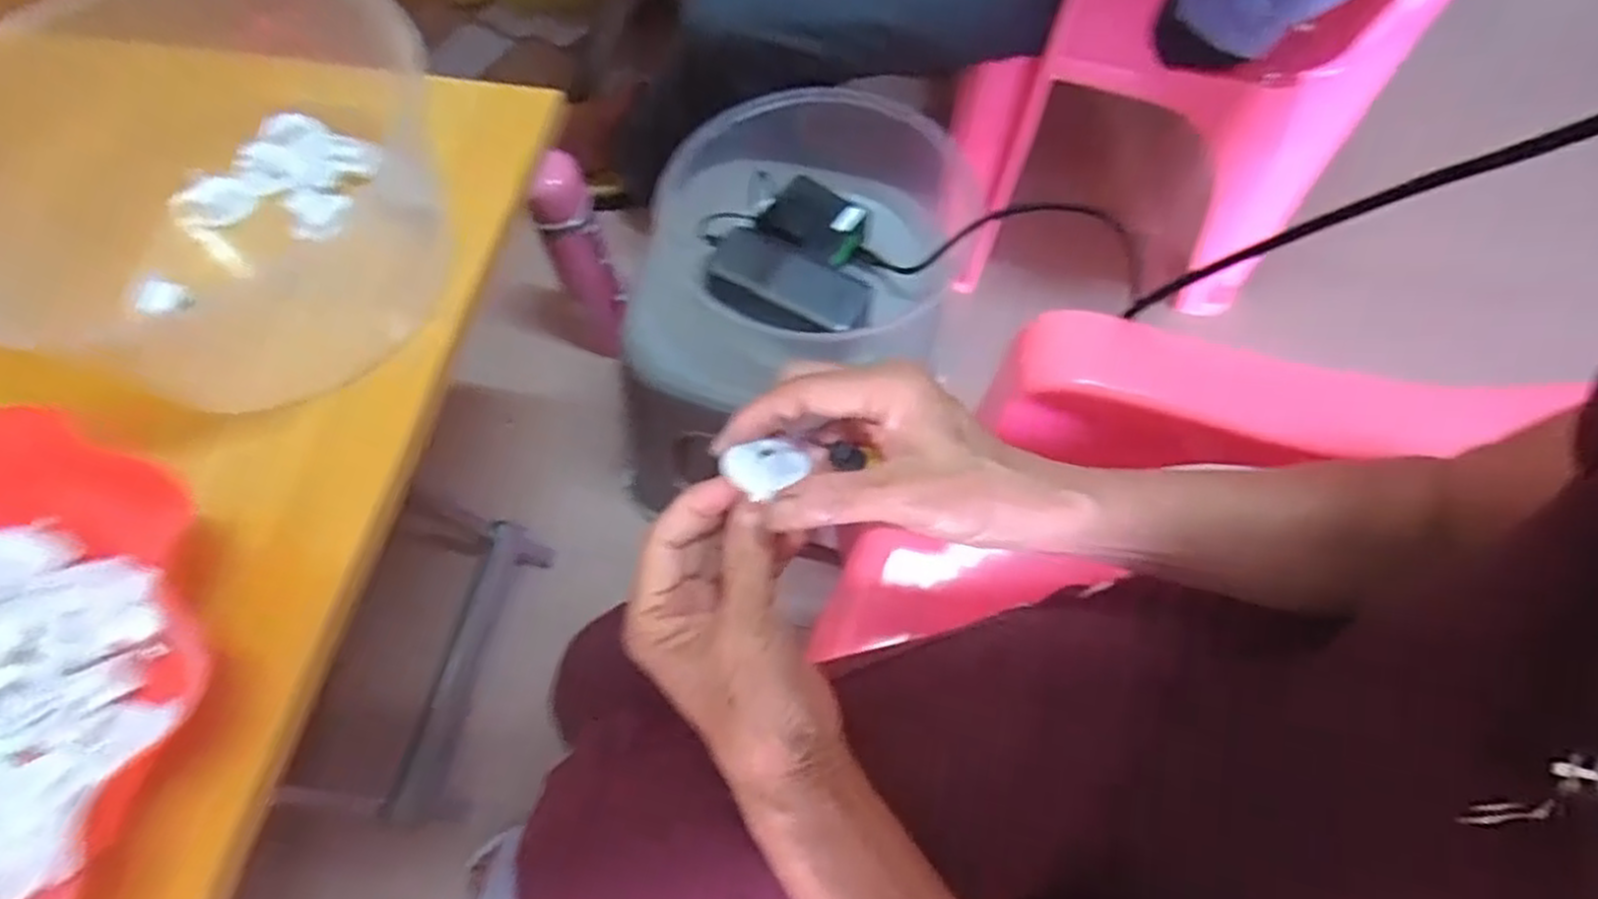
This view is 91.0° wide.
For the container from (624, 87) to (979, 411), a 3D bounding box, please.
[{"bbox_3d":[0.005,-0.162,0.627,0.235,0.105,0.245,0,65,0],"label":"container"}]

